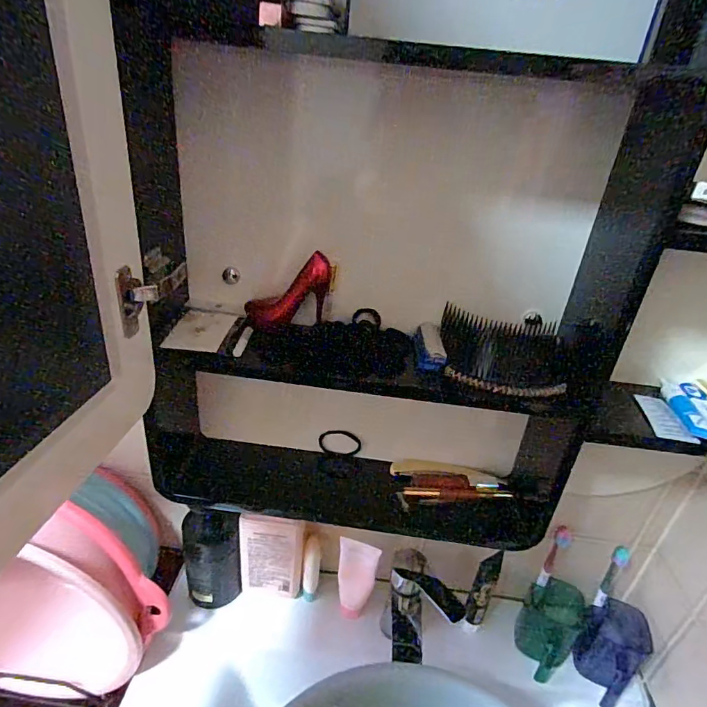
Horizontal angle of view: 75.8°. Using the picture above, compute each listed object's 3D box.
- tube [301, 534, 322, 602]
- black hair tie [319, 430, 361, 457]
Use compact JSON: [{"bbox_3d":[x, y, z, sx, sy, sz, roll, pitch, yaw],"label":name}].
[{"bbox_3d":[-0.064,0.340,0.712,0.025,0.116,0.034,8,28,6],"label":"tube"},{"bbox_3d":[-0.017,0.120,0.610,0.057,0.033,0.009,9,-5,-3],"label":"black hair tie"}]

